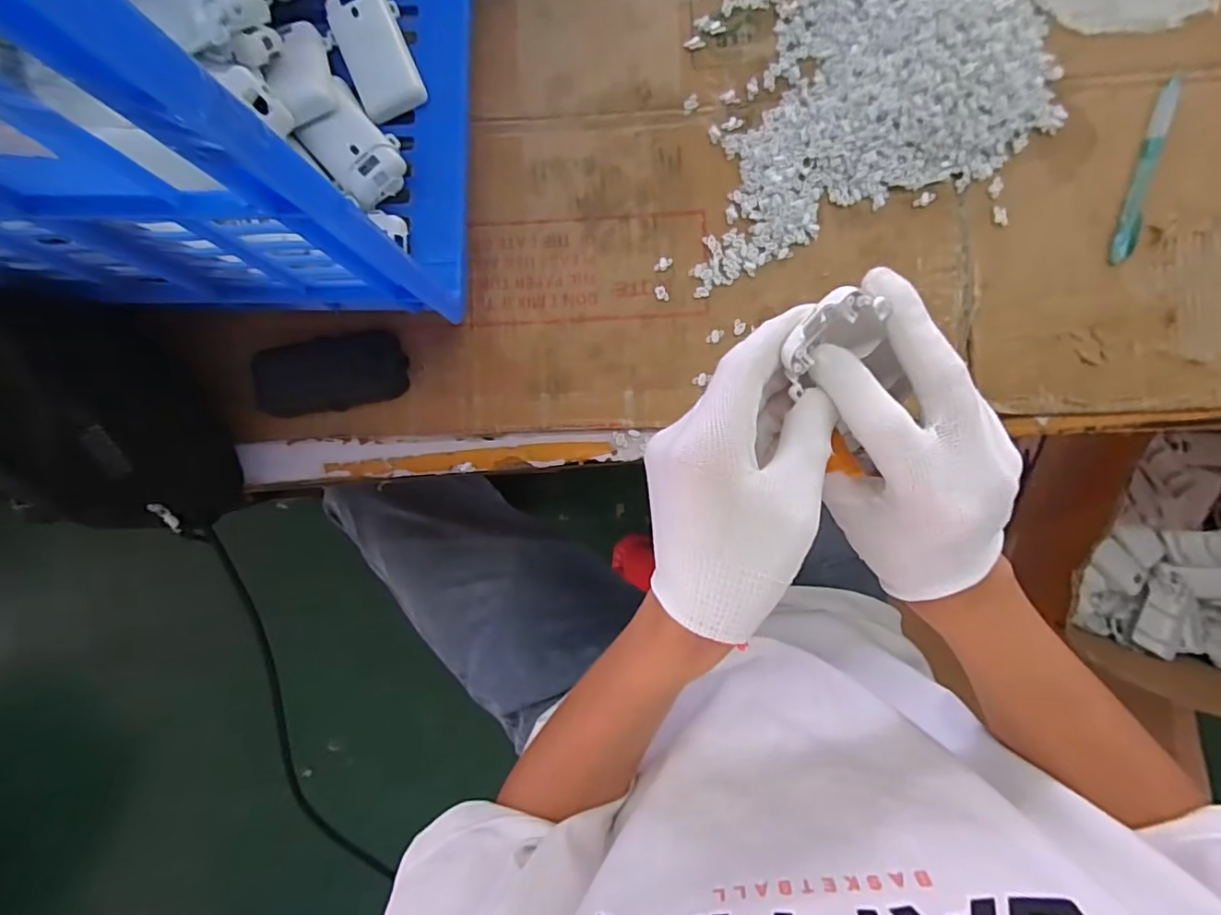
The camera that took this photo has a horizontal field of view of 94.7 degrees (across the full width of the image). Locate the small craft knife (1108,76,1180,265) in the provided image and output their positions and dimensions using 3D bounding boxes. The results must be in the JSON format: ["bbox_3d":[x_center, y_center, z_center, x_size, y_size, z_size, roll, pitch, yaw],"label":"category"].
[{"bbox_3d":[0.369,-0.197,0.388,0.013,0.008,0.125,13,89,4],"label":"small craft knife"}]

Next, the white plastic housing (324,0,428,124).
[{"bbox_3d":[-0.169,-0.287,0.400,0.051,0.014,0.096,-19,87,3],"label":"white plastic housing"}]

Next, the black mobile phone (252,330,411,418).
[{"bbox_3d":[-0.212,-0.063,0.428,0.111,0.008,0.053,-8,105,-3],"label":"black mobile phone"}]

